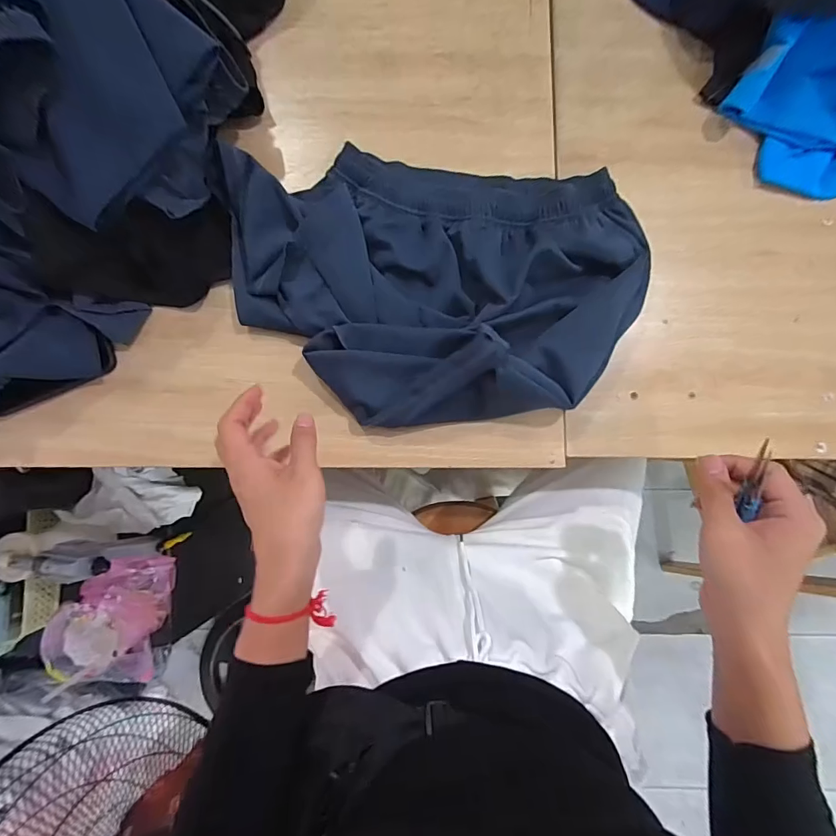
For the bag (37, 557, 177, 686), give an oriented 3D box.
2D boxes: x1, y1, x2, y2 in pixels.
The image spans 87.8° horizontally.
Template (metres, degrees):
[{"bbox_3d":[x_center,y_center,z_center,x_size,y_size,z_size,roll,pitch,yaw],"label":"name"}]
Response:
[{"bbox_3d":[-0.512,0.328,0.737,0.145,0.123,0.192,12,84,2],"label":"bag"}]

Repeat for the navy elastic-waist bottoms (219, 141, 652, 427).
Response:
[{"bbox_3d":[0.030,-0.154,0.489,0.475,0.060,0.338,-6,84,0],"label":"navy elastic-waist bottoms"}]

